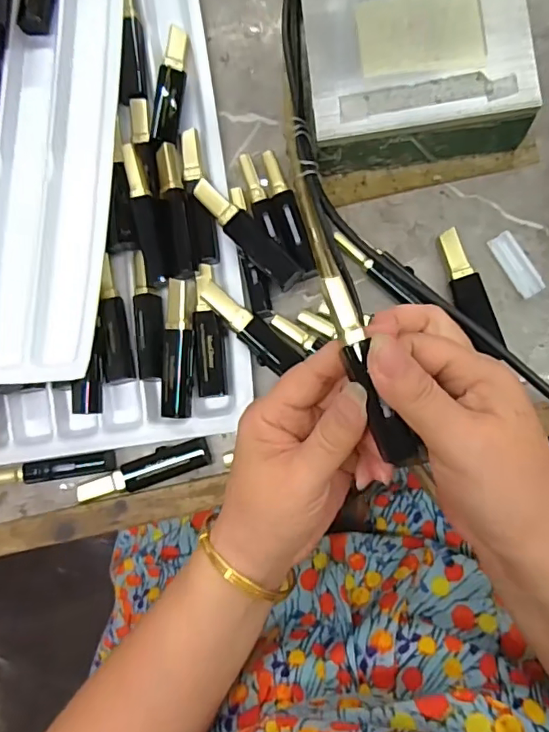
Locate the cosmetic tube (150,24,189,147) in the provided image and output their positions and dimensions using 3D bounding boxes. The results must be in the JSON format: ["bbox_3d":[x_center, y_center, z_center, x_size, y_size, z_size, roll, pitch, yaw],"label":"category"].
[{"bbox_3d":[-0.068,-0.184,0.344,0.016,0.015,0.085,1,85,7],"label":"cosmetic tube"}]

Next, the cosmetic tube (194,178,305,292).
[{"bbox_3d":[-0.017,-0.080,0.322,0.083,0.018,0.019,44,91,8],"label":"cosmetic tube"}]

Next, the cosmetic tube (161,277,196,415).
[{"bbox_3d":[-0.058,-0.011,0.320,0.017,0.014,0.083,2,85,7],"label":"cosmetic tube"}]

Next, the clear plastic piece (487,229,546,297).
[{"bbox_3d":[0.147,-0.062,0.320,0.017,0.004,0.042,-32,82,3],"label":"clear plastic piece"}]

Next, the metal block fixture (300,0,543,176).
[{"bbox_3d":[0.081,-0.188,0.316,0.120,0.052,0.121,-4,85,6],"label":"metal block fixture"}]

